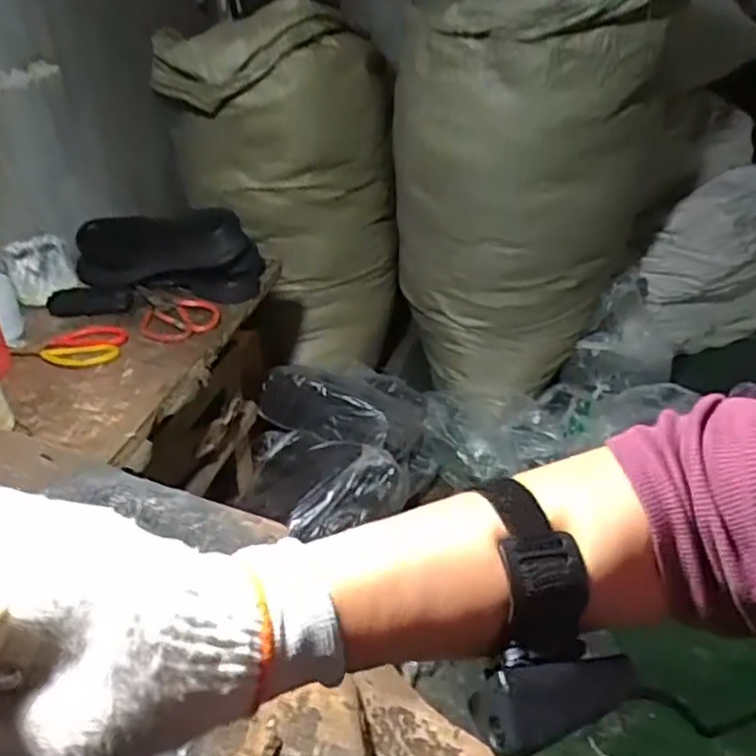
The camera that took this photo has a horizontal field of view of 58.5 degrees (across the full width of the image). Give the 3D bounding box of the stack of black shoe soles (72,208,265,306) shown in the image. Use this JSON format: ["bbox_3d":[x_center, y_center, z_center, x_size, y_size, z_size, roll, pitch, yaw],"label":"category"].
[{"bbox_3d":[-0.346,-0.201,1.095,0.304,0.110,0.098,5,34,14],"label":"stack of black shoe soles"}]

